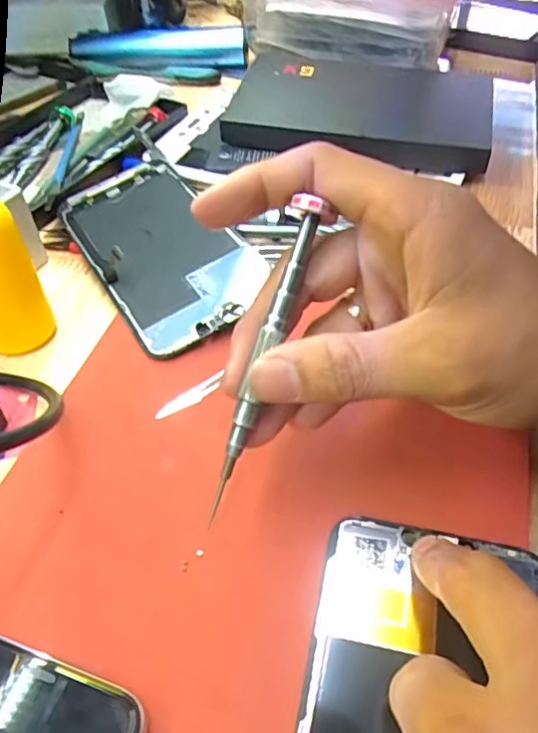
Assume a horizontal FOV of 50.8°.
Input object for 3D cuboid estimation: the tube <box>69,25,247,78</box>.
[{"bbox_3d":[-0.093,-0.262,0.465,0.143,0.027,0.028,4,49,5],"label":"tube"}]

